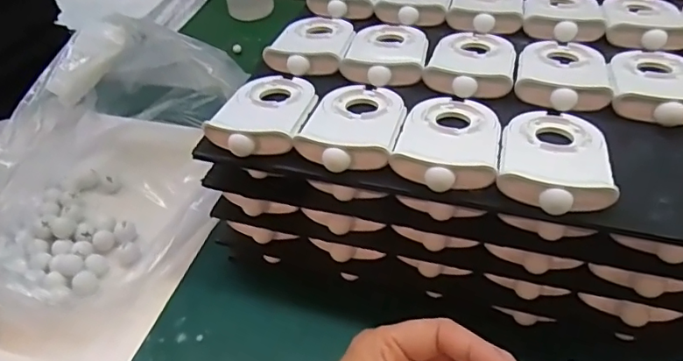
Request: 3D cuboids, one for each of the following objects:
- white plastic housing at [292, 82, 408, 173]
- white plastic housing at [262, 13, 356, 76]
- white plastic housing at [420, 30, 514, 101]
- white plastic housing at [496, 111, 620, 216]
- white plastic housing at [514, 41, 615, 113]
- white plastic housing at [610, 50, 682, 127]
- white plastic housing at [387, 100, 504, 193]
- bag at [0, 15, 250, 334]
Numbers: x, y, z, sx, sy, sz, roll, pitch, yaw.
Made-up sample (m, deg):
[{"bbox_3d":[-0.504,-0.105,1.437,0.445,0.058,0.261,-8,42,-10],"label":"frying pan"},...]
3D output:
[{"bbox_3d":[0.009,-0.039,0.336,0.058,0.012,0.092,9,45,14],"label":"white plastic housing"},{"bbox_3d":[-0.021,-0.112,0.413,0.058,0.015,0.093,4,44,10],"label":"white plastic housing"},{"bbox_3d":[0.093,-0.088,0.377,0.058,0.014,0.089,11,45,16],"label":"white plastic housing"},{"bbox_3d":[0.119,-0.016,0.300,0.057,0.012,0.086,7,44,12],"label":"white plastic housing"},{"bbox_3d":[0.150,-0.076,0.363,0.057,0.013,0.085,9,45,14],"label":"white plastic housing"},{"bbox_3d":[0.202,-0.065,0.341,0.056,0.014,0.085,8,44,14],"label":"white plastic housing"},{"bbox_3d":[0.065,-0.027,0.317,0.057,0.012,0.087,9,45,15],"label":"white plastic housing"},{"bbox_3d":[-0.183,-0.038,0.426,0.154,0.129,0.270,4,44,9],"label":"bag"}]

